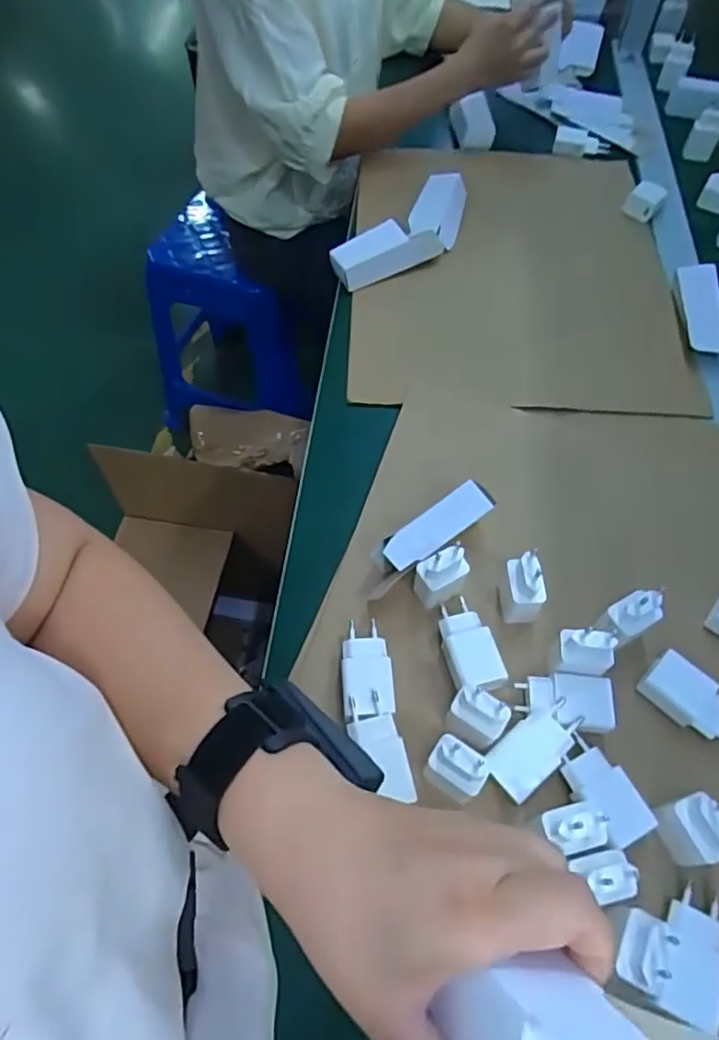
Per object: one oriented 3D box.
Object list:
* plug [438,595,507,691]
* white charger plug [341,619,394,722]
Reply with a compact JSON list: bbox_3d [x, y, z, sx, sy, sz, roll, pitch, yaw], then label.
[{"bbox_3d":[0.086,0.102,0.506,0.037,0.034,0.079,-13,60,-9],"label":"plug"},{"bbox_3d":[0.005,0.120,0.492,0.038,0.027,0.078,-3,59,-3],"label":"white charger plug"}]

